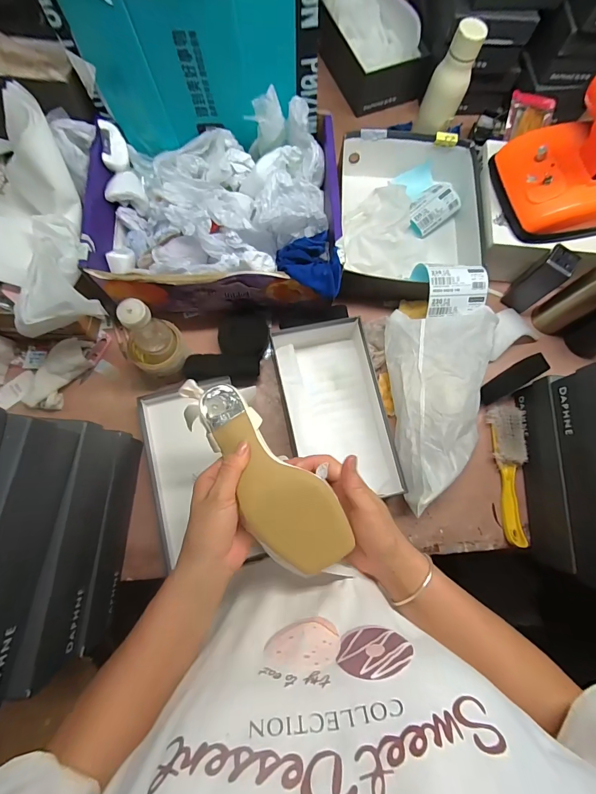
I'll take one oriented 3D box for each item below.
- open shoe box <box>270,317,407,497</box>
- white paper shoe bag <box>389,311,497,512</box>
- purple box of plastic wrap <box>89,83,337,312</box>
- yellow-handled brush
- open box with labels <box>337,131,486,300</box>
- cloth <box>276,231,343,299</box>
[{"bbox_3d":[0.059,0.019,0.608,0.157,0.075,0.302,-12,77,-5],"label":"open shoe box"},{"bbox_3d":[0.238,0.016,0.598,0.171,0.082,0.314,3,76,-1],"label":"white paper shoe bag"},{"bbox_3d":[-0.139,-0.315,0.609,0.403,0.150,0.312,1,76,-2],"label":"purple box of plastic wrap"},{"bbox_3d":[0.371,0.127,0.614,0.057,0.032,0.232,-1,76,-2],"label":"yellow-handled brush"},{"bbox_3d":[0.213,-0.346,0.701,0.240,0.105,0.316,4,76,-1],"label":"open box with labels"},{"bbox_3d":[0.019,-0.203,0.562,0.087,0.037,0.099,-18,77,-6],"label":"cloth"}]

